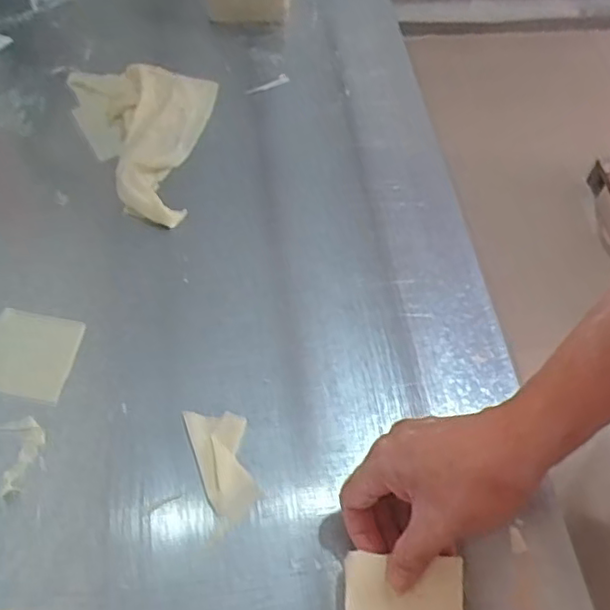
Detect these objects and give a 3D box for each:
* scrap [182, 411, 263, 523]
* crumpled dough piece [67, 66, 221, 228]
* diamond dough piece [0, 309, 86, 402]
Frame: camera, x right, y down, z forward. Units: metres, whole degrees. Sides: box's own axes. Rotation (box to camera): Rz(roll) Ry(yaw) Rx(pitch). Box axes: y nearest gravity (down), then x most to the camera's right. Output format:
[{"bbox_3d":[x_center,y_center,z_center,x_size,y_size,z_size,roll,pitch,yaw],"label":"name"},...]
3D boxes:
[{"bbox_3d":[-0.060,0.118,0.491,0.042,0.004,0.088,-15,60,-13],"label":"scrap"},{"bbox_3d":[-0.180,-0.173,0.656,0.146,0.025,0.194,7,57,0],"label":"crumpled dough piece"},{"bbox_3d":[-0.232,0.040,0.535,0.084,0.004,0.076,10,57,2],"label":"diamond dough piece"}]

